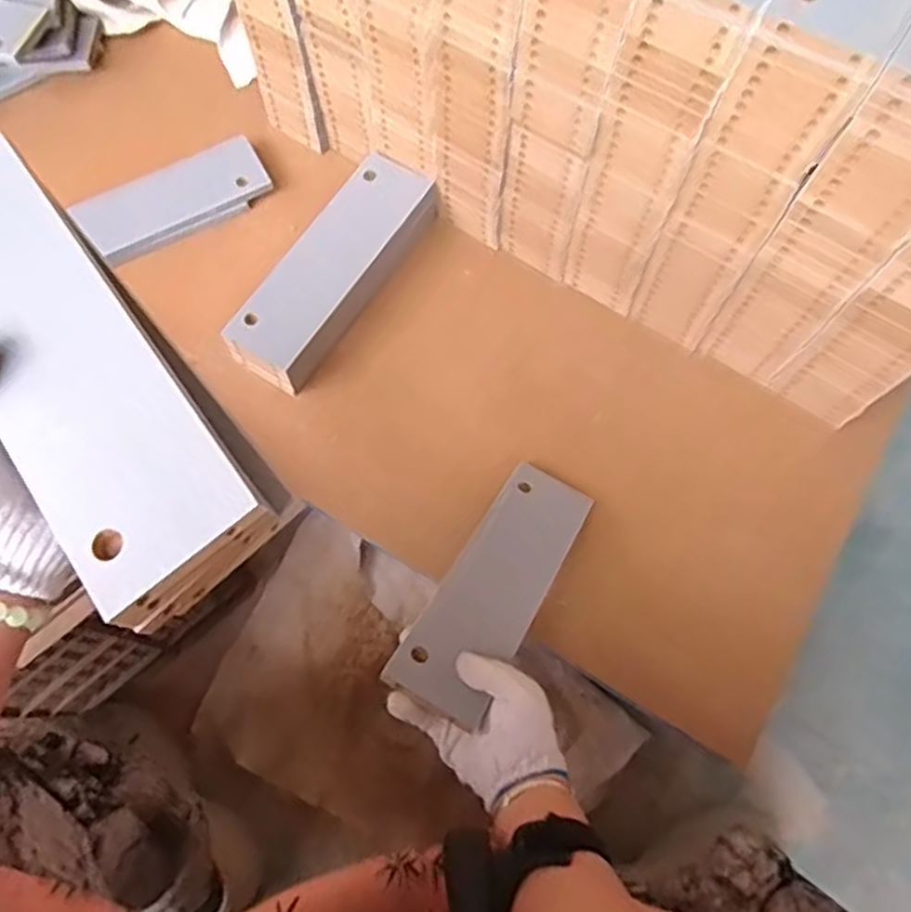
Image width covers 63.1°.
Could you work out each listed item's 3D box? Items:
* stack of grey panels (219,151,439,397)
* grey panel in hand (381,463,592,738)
[{"bbox_3d":[-0.131,-0.201,0.799,0.085,0.054,0.274,30,73,13],"label":"stack of grey panels"},{"bbox_3d":[0.041,0.102,0.643,0.081,0.021,0.259,28,51,11],"label":"grey panel in hand"}]

